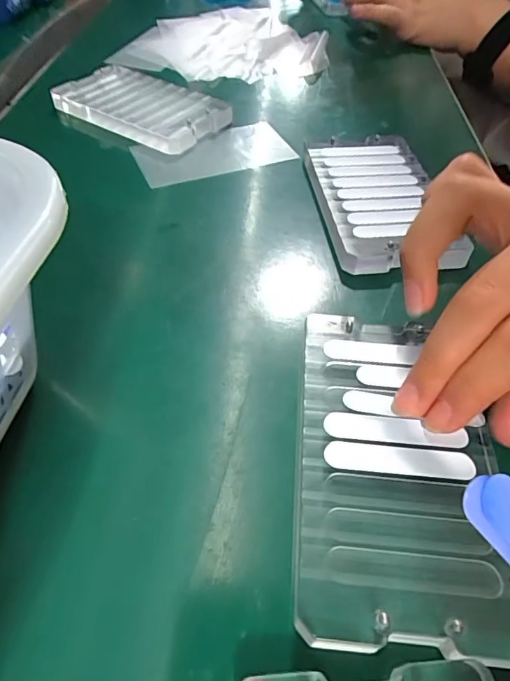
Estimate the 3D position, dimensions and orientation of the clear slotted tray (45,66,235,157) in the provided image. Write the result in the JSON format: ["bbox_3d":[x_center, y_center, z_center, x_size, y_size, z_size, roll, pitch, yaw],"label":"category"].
[{"bbox_3d":[-0.084,-0.174,0.345,0.120,0.017,0.065,30,55,21],"label":"clear slotted tray"}]

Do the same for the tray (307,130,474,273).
[{"bbox_3d":[0.072,-0.083,0.272,0.070,0.010,0.124,-4,50,-6],"label":"tray"}]

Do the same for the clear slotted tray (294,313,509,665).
[{"bbox_3d":[0.050,0.040,0.169,0.067,0.009,0.121,3,51,5],"label":"clear slotted tray"}]

